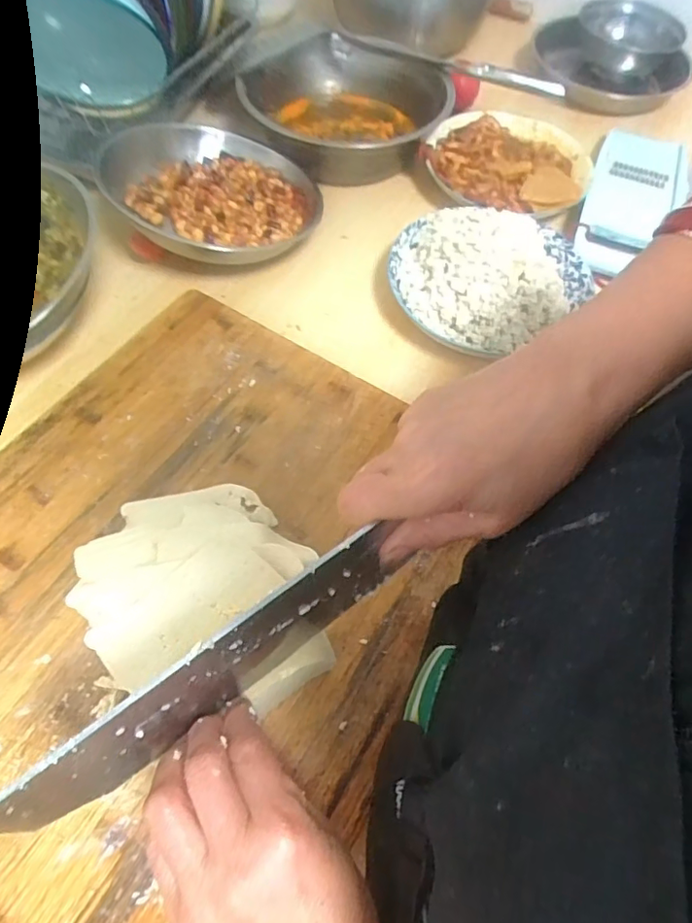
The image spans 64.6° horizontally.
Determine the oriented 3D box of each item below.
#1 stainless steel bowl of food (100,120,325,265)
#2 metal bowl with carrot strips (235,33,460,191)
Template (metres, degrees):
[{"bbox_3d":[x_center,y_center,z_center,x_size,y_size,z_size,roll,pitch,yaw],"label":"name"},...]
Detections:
[{"bbox_3d":[-0.135,-0.293,0.578,0.189,0.064,0.196,1,61,-2],"label":"stainless steel bowl of food"},{"bbox_3d":[-0.002,-0.426,0.677,0.236,0.079,0.236,1,61,-2],"label":"metal bowl with carrot strips"}]

